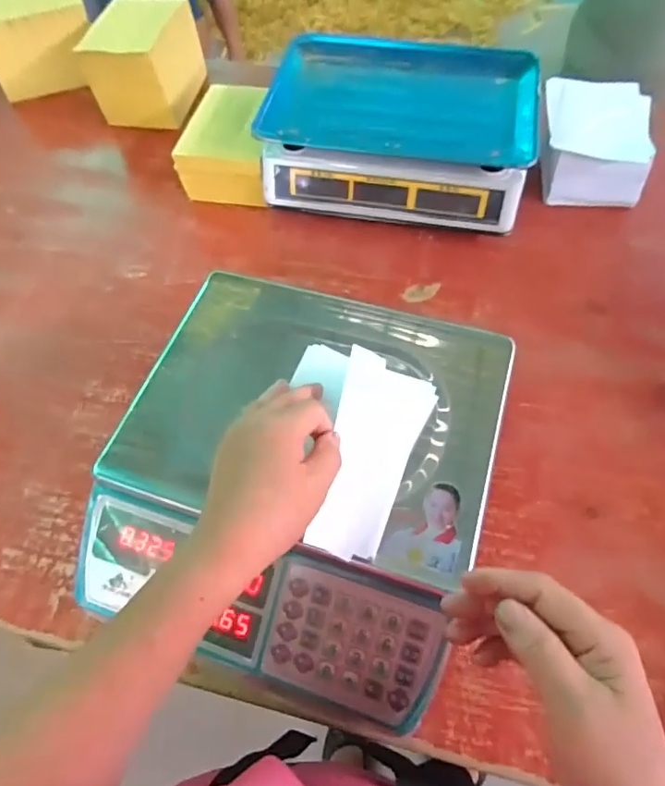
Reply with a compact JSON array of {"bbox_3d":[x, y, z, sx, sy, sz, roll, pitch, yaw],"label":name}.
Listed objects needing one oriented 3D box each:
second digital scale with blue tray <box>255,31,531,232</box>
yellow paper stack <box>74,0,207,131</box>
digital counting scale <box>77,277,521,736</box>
[{"bbox_3d":[0.089,-0.350,0.680,0.318,0.106,0.256,9,61,8],"label":"second digital scale with blue tray"},{"bbox_3d":[-0.286,-0.503,0.779,0.144,0.125,0.150,1,60,4],"label":"yellow paper stack"},{"bbox_3d":[-0.028,0.063,0.429,0.295,0.096,0.313,14,59,11],"label":"digital counting scale"}]

